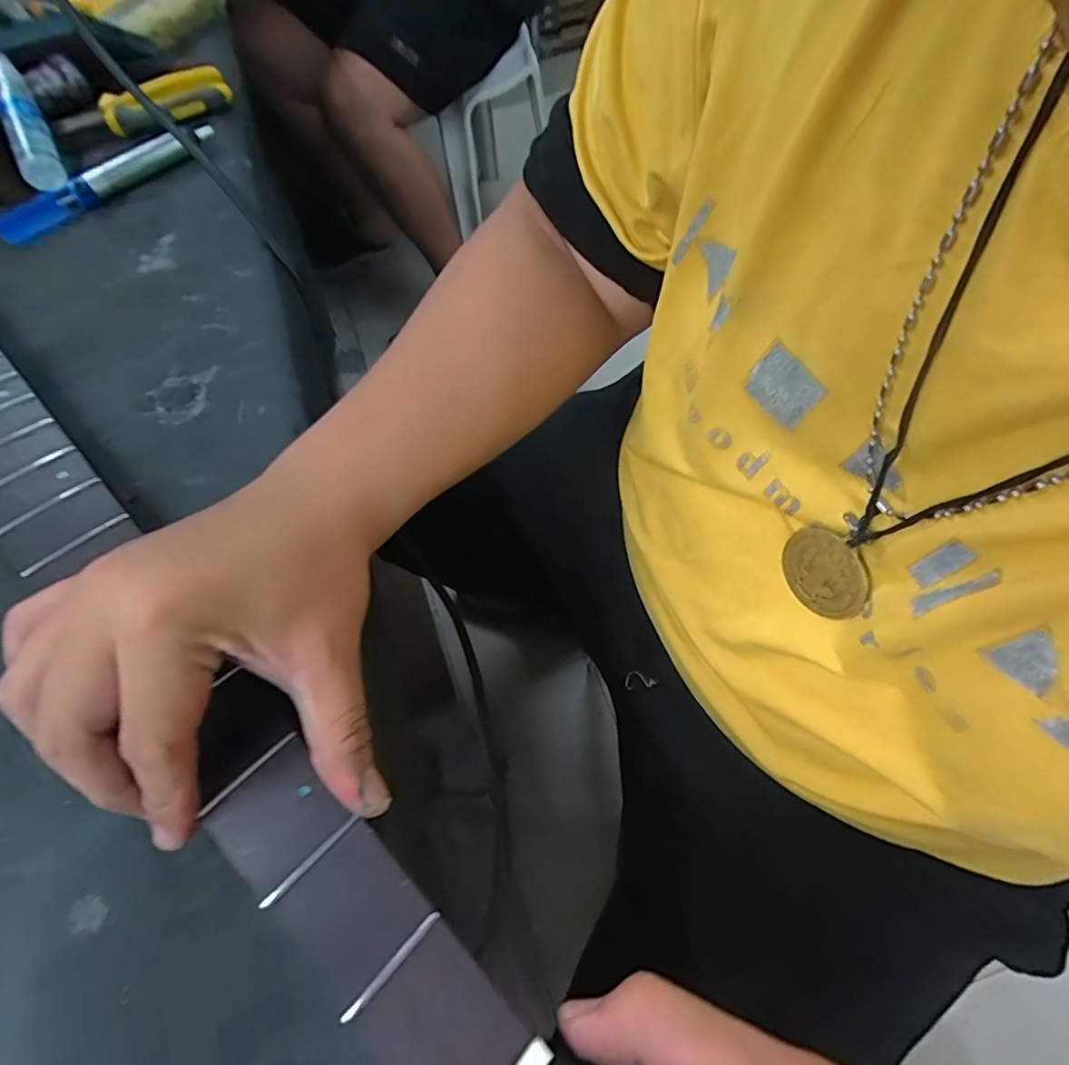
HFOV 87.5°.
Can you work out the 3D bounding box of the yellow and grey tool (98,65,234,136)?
[{"bbox_3d":[-0.323,-0.379,0.489,0.105,0.025,0.039,-30,64,-12],"label":"yellow and grey tool"}]

